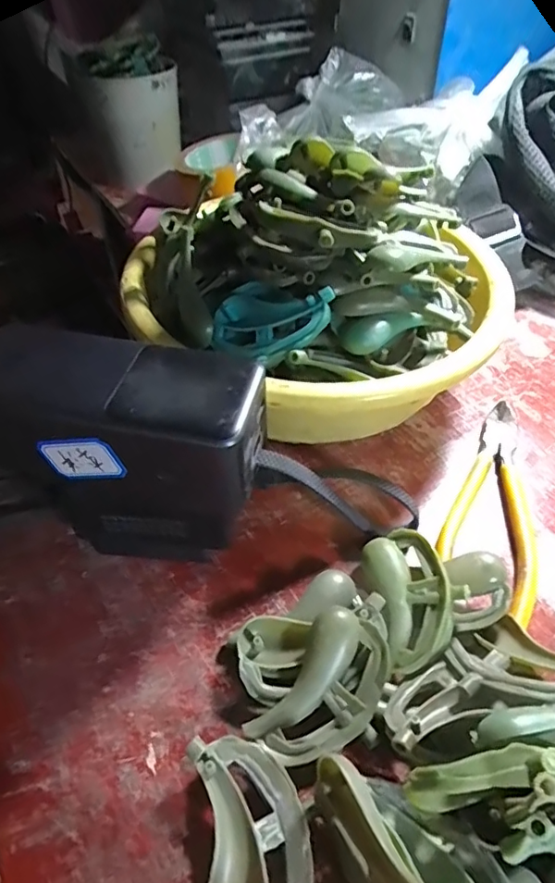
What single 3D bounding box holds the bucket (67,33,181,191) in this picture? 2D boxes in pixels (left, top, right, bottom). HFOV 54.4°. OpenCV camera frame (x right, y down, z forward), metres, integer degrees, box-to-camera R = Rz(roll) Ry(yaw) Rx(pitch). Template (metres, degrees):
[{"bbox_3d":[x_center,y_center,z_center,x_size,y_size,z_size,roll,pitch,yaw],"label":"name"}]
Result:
[{"bbox_3d":[-0.171,-0.383,0.641,0.112,0.144,0.097,0,47,2],"label":"bucket"}]

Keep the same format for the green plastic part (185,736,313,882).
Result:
[{"bbox_3d":[-0.009,0.141,0.196,0.038,0.015,0.059,-9,47,-6],"label":"green plastic part"}]

